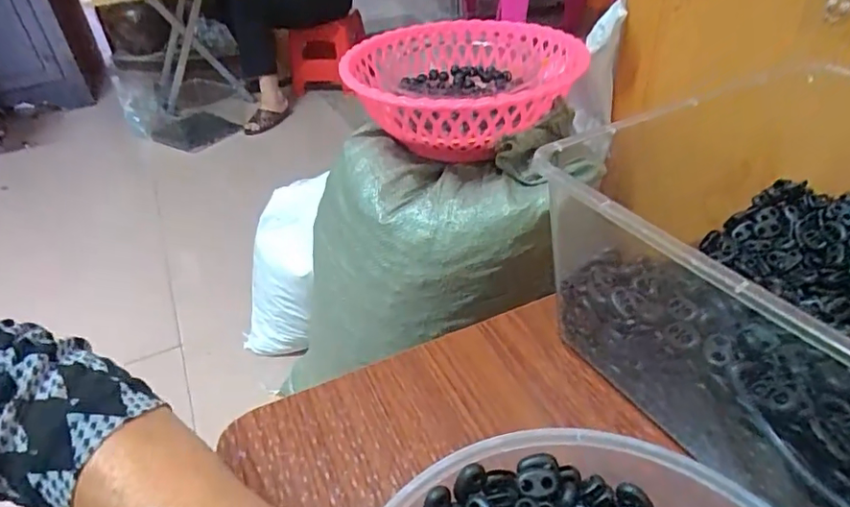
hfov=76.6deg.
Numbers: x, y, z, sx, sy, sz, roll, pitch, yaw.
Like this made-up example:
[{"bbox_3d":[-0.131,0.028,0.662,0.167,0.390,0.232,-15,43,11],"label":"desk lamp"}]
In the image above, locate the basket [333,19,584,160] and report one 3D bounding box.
[{"bbox_3d":[0.045,-0.214,0.697,0.295,0.094,0.284,-5,37,3],"label":"basket"}]

